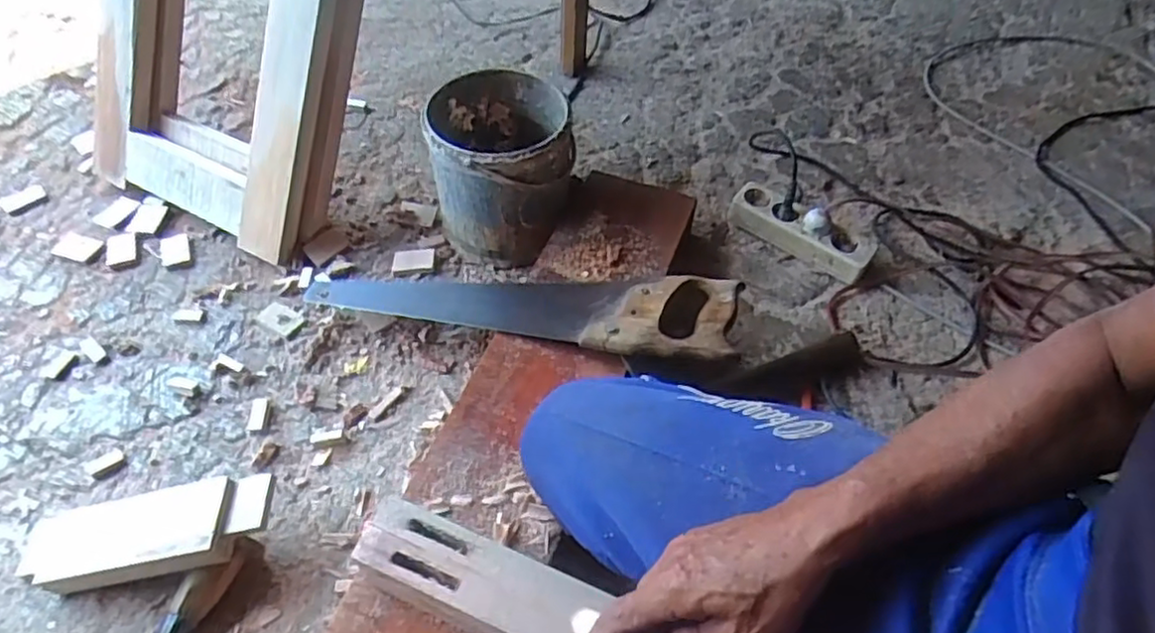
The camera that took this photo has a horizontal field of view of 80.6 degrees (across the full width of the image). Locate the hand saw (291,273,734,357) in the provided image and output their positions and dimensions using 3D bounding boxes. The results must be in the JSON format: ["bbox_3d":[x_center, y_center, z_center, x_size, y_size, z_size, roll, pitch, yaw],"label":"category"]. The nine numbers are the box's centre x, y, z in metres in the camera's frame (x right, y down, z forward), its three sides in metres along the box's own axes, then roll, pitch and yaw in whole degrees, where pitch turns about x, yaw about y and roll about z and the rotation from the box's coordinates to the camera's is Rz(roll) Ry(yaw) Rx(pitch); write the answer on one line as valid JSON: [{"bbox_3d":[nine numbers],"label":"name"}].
[{"bbox_3d":[-0.077,-0.011,0.788,0.505,0.019,0.110,2,46,9],"label":"hand saw"}]

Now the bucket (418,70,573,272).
[{"bbox_3d":[-0.098,-0.192,0.892,0.177,0.184,0.175,1,52,-1],"label":"bucket"}]

